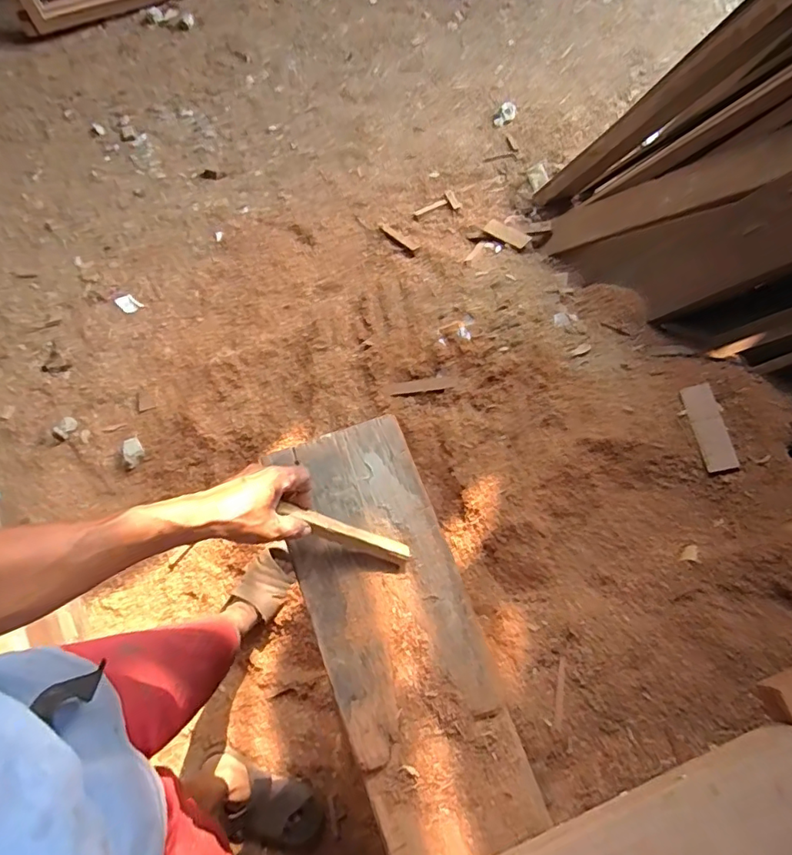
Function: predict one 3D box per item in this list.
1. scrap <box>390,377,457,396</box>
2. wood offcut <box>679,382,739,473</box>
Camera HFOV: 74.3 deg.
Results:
[{"bbox_3d":[0.060,-0.095,1.190,0.162,0.004,0.028,-6,70,24],"label":"scrap"},{"bbox_3d":[0.532,-0.002,0.893,0.051,0.010,0.159,-9,62,13],"label":"wood offcut"}]

